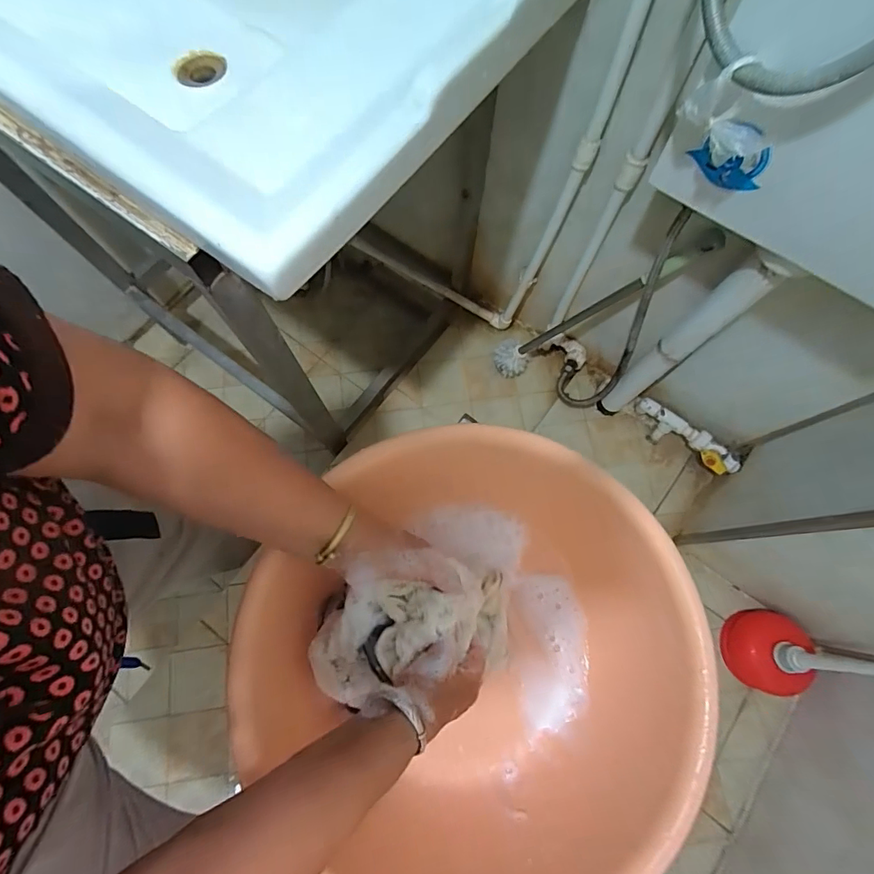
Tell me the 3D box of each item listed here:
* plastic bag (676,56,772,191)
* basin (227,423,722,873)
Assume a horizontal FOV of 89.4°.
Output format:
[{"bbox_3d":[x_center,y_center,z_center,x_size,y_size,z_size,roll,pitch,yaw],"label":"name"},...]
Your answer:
[{"bbox_3d":[0.248,-0.258,0.383,0.061,0.120,0.054,-2,72,42],"label":"plastic bag"},{"bbox_3d":[0.031,0.189,0.407,0.346,0.145,0.360,0,74,0],"label":"basin"}]

